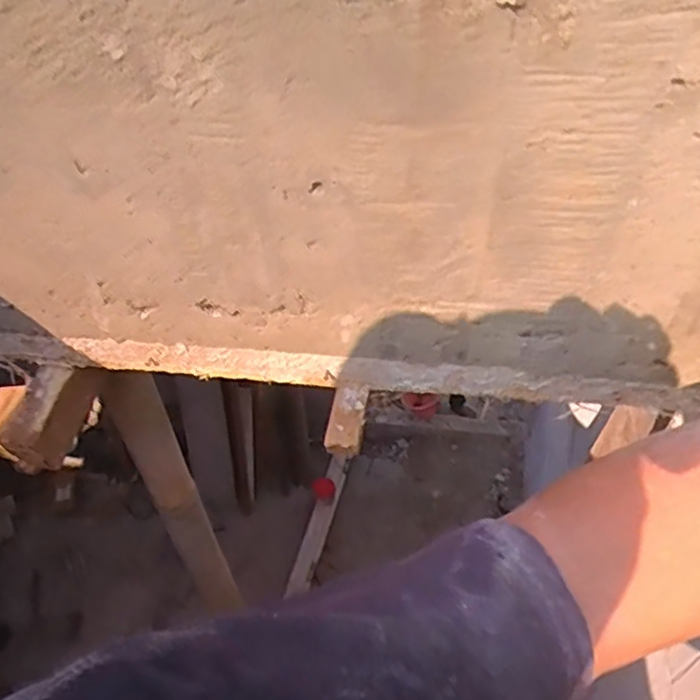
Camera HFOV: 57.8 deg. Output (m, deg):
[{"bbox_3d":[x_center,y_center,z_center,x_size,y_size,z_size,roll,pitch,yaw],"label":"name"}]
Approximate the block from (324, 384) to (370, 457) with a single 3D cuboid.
[{"bbox_3d":[-0.002,0.054,0.495,0.027,0.014,0.056,6,62,12],"label":"block"}]

